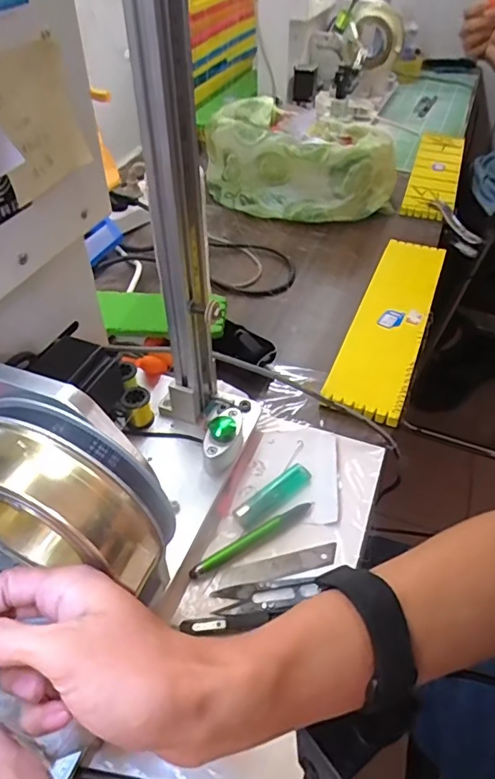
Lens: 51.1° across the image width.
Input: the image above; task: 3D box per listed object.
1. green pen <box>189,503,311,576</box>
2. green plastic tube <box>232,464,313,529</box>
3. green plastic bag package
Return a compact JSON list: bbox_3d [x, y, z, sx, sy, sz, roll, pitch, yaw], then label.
[{"bbox_3d":[0.005,0.120,0.425,0.115,0.007,0.014,-23,50,-22],"label":"green pen"},{"bbox_3d":[0.024,0.091,0.450,0.076,0.012,0.022,-31,53,-28],"label":"green plastic tube"},{"bbox_3d":[0.083,-0.360,0.828,0.299,0.113,0.181,20,48,16],"label":"green plastic bag package"}]

